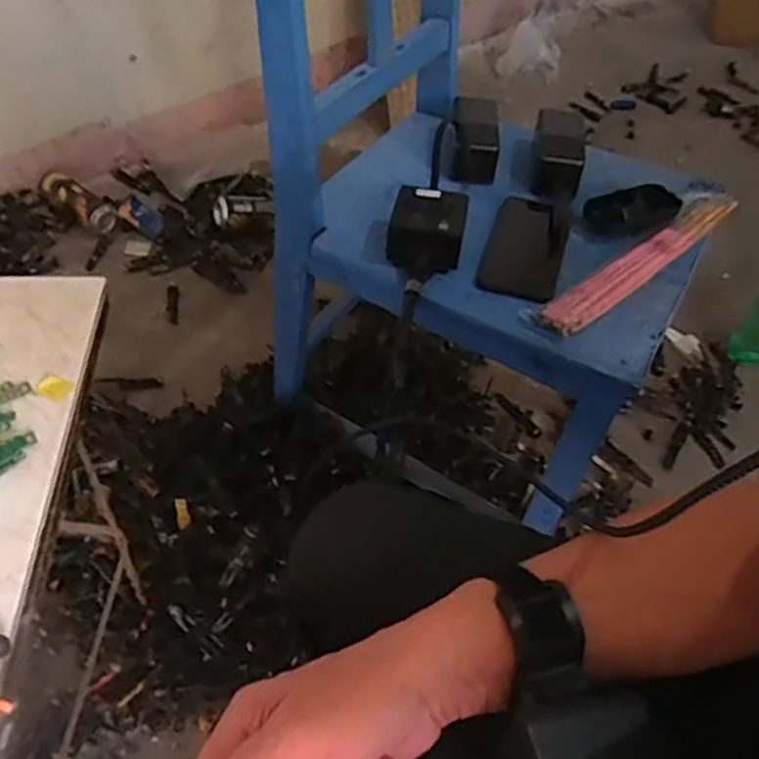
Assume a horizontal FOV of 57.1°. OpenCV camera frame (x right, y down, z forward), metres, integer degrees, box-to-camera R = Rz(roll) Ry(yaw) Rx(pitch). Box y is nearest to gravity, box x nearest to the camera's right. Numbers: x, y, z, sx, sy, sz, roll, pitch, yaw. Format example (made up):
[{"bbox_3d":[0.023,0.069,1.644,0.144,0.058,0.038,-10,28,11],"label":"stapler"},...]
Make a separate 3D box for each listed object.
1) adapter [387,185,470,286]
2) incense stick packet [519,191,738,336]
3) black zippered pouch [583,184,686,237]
[{"bbox_3d":[0.049,-0.148,0.705,0.074,0.054,0.085,9,47,4],"label":"adapter"},{"bbox_3d":[0.261,-0.123,0.704,0.287,0.014,0.047,-34,67,-22],"label":"incense stick packet"},{"bbox_3d":[0.271,-0.180,0.742,0.102,0.021,0.048,-13,86,-6],"label":"black zippered pouch"}]

